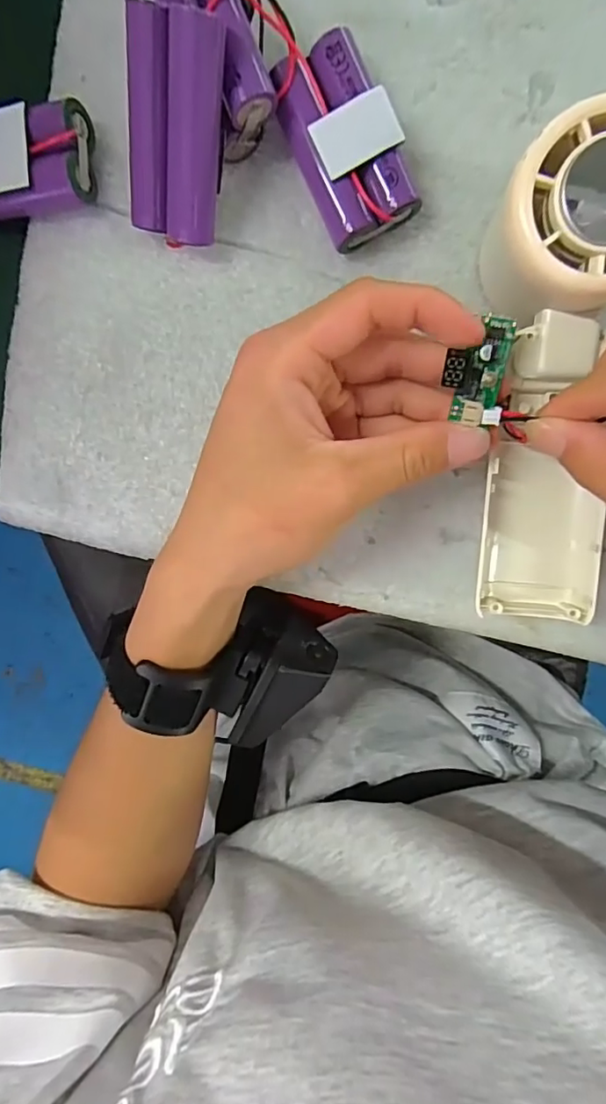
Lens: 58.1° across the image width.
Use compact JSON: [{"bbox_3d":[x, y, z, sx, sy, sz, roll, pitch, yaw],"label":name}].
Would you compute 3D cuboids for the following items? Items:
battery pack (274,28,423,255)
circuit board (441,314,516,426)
[{"bbox_3d":[0.016,-0.154,0.208,0.035,0.021,0.065,-25,93,8],"label":"battery pack"},{"bbox_3d":[0.058,-0.061,0.181,0.020,0.010,0.033,10,97,5],"label":"circuit board"}]

